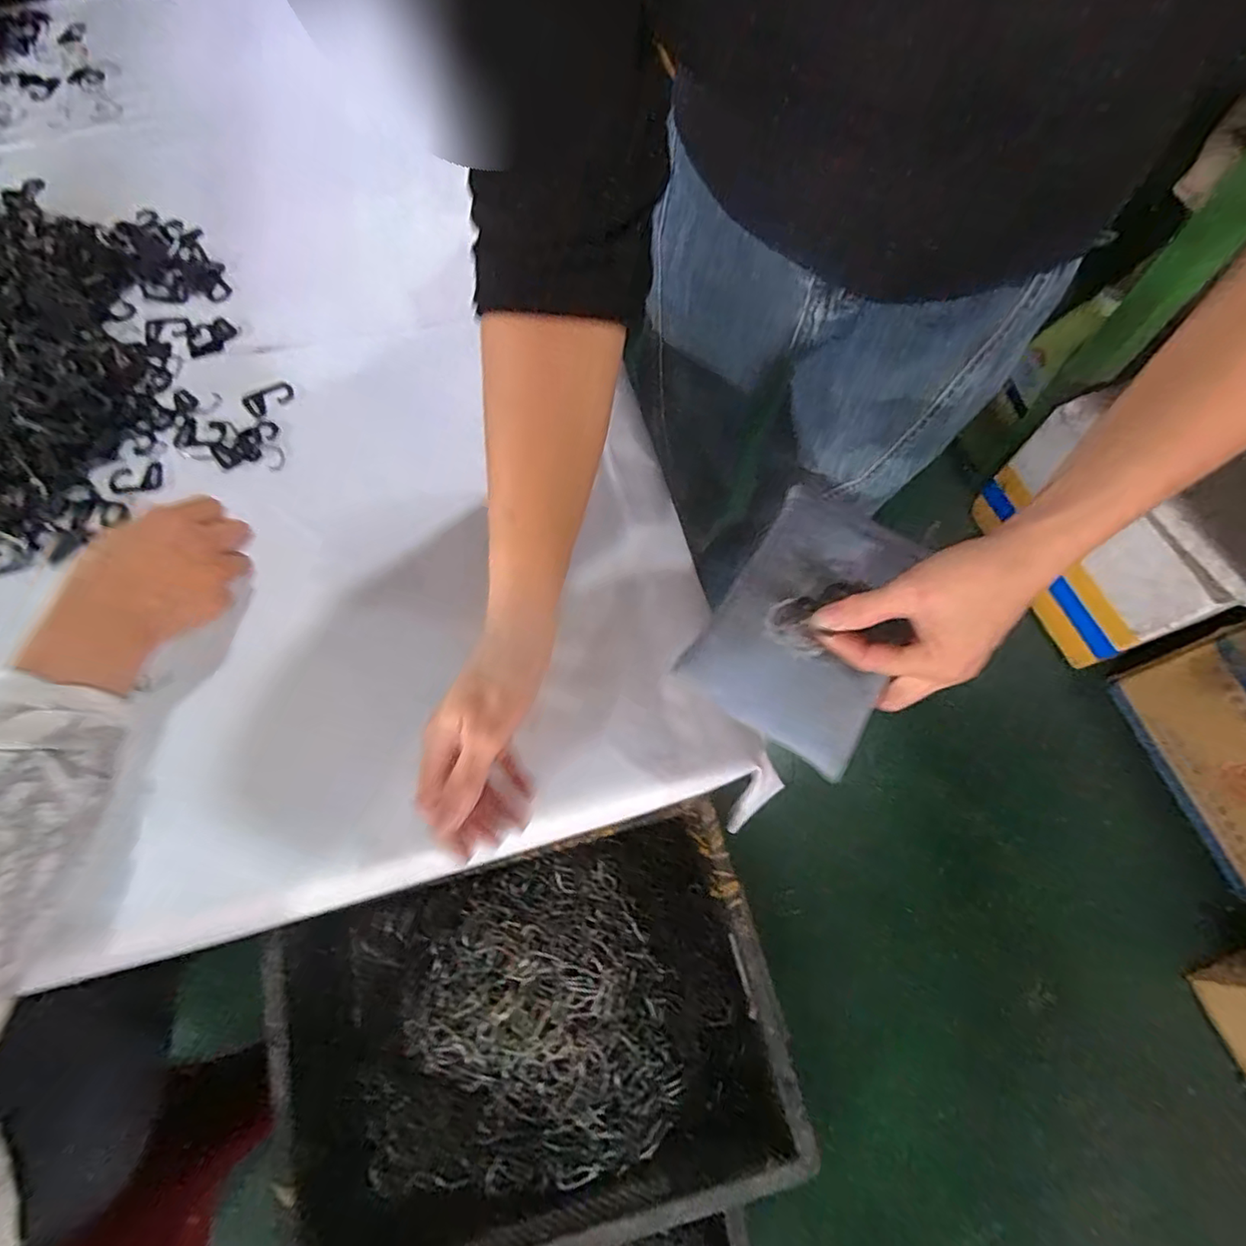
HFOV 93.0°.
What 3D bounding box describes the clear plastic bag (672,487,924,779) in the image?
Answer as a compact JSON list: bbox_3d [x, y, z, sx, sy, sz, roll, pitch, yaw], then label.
[{"bbox_3d":[0.118,-0.004,0.366,0.109,0.017,0.158,30,74,16],"label":"clear plastic bag"}]

